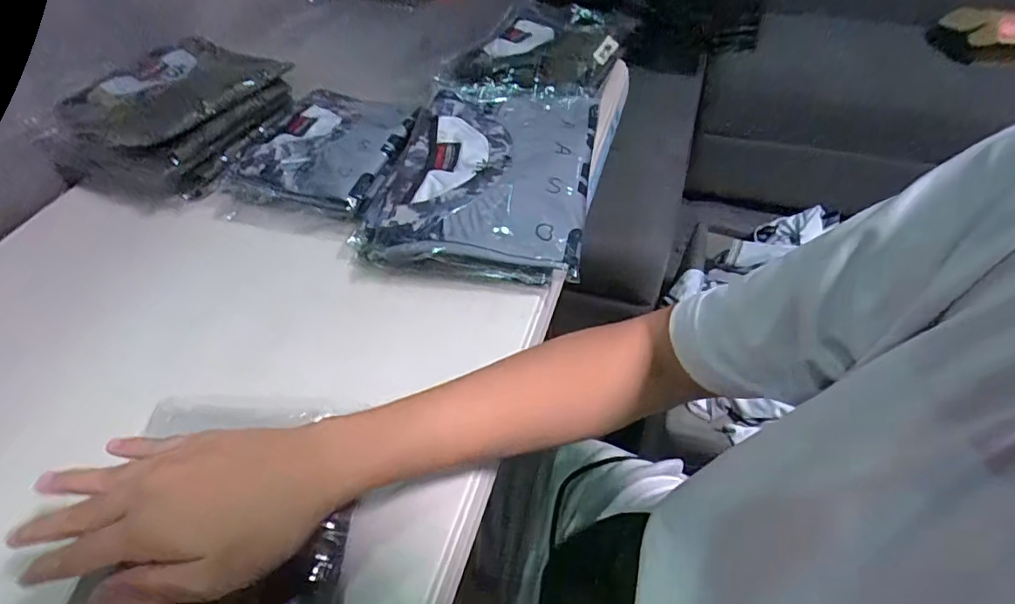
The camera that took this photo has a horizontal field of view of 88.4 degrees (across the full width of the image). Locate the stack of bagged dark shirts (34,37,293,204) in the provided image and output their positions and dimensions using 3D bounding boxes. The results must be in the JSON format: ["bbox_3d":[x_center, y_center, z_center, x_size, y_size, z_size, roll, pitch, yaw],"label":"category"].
[{"bbox_3d":[-0.387,-0.232,0.618,0.163,0.067,0.232,17,53,16],"label":"stack of bagged dark shirts"}]

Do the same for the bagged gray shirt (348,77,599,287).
[{"bbox_3d":[-0.027,-0.149,0.557,0.226,0.033,0.268,7,51,8],"label":"bagged gray shirt"}]

